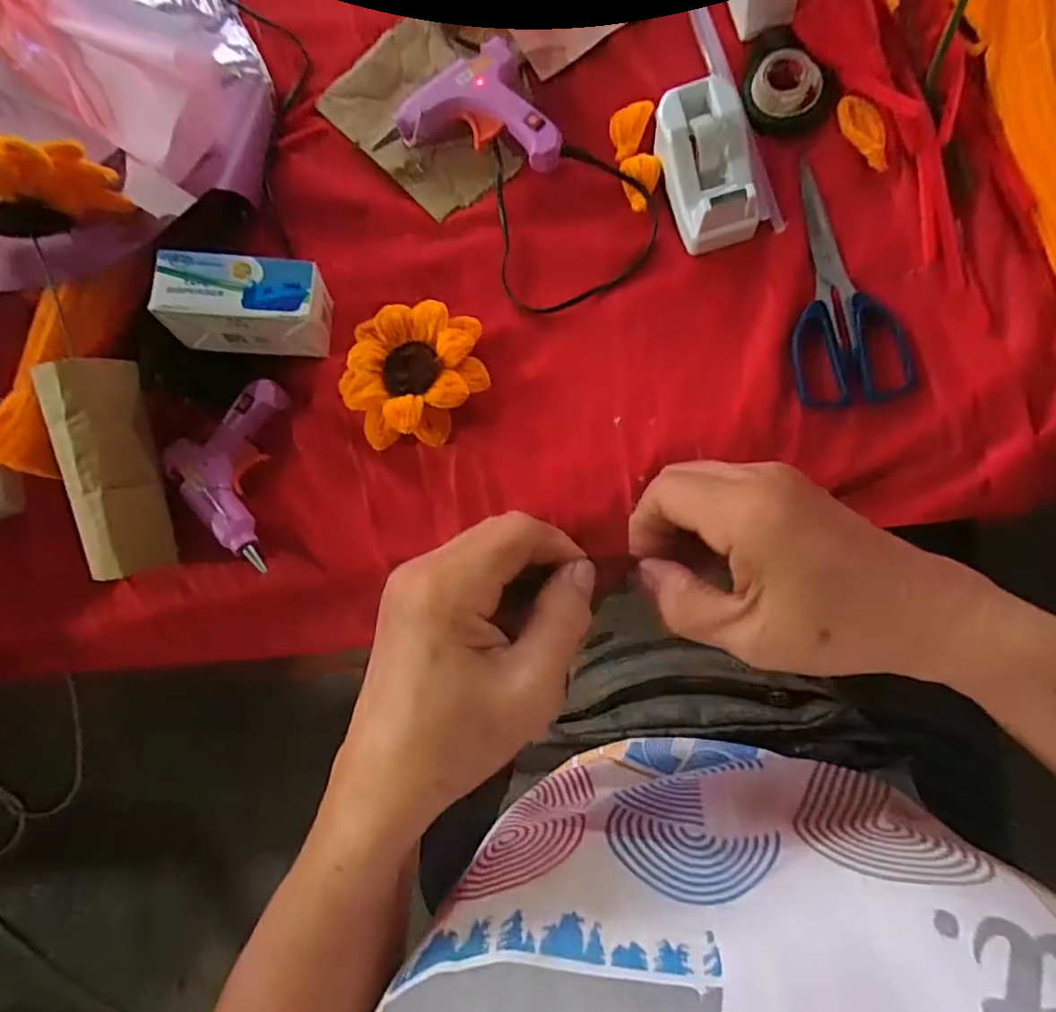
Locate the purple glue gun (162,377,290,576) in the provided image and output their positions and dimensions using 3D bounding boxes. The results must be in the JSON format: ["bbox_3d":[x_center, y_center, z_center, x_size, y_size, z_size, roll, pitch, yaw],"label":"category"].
[{"bbox_3d":[-0.228,-0.028,0.443,0.074,0.026,0.135,6,84,8],"label":"purple glue gun"}]

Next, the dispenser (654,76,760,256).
[{"bbox_3d":[0.123,-0.234,0.405,0.054,0.039,0.100,-15,82,5],"label":"dispenser"}]

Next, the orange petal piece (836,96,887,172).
[{"bbox_3d":[0.234,-0.258,0.406,0.022,0.011,0.056,-31,81,4],"label":"orange petal piece"}]

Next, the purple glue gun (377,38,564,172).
[{"bbox_3d":[-0.037,-0.300,0.440,0.137,0.029,0.076,15,86,9],"label":"purple glue gun"}]

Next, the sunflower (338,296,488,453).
[{"bbox_3d":[-0.083,-0.095,0.427,0.100,0.028,0.098,-5,83,7],"label":"sunflower"}]

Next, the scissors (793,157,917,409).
[{"bbox_3d":[0.215,-0.154,0.405,0.072,0.009,0.171,-7,83,7],"label":"scissors"}]

